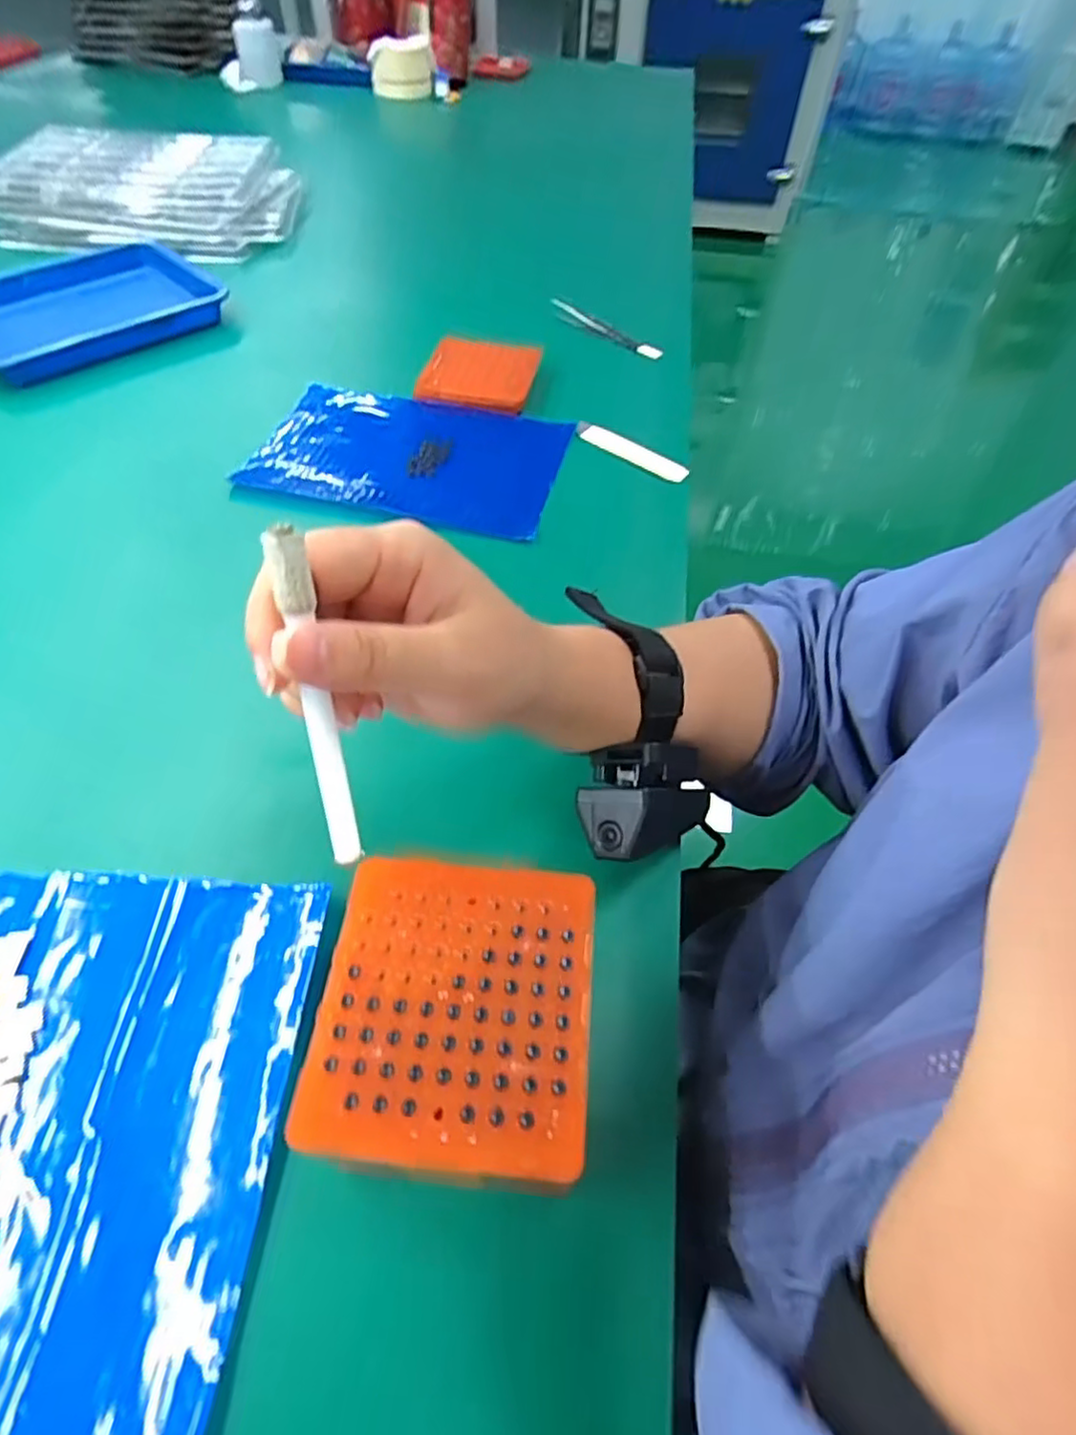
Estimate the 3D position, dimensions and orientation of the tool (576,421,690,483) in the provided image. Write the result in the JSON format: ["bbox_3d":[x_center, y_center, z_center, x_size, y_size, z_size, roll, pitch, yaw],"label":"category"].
[{"bbox_3d":[0.072,-0.208,0.526,0.099,0.014,0.014,37,60,22],"label":"tool"}]

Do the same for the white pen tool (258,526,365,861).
[{"bbox_3d":[-0.064,-0.002,0.196,0.009,0.103,0.007,-6,28,-7],"label":"white pen tool"}]

